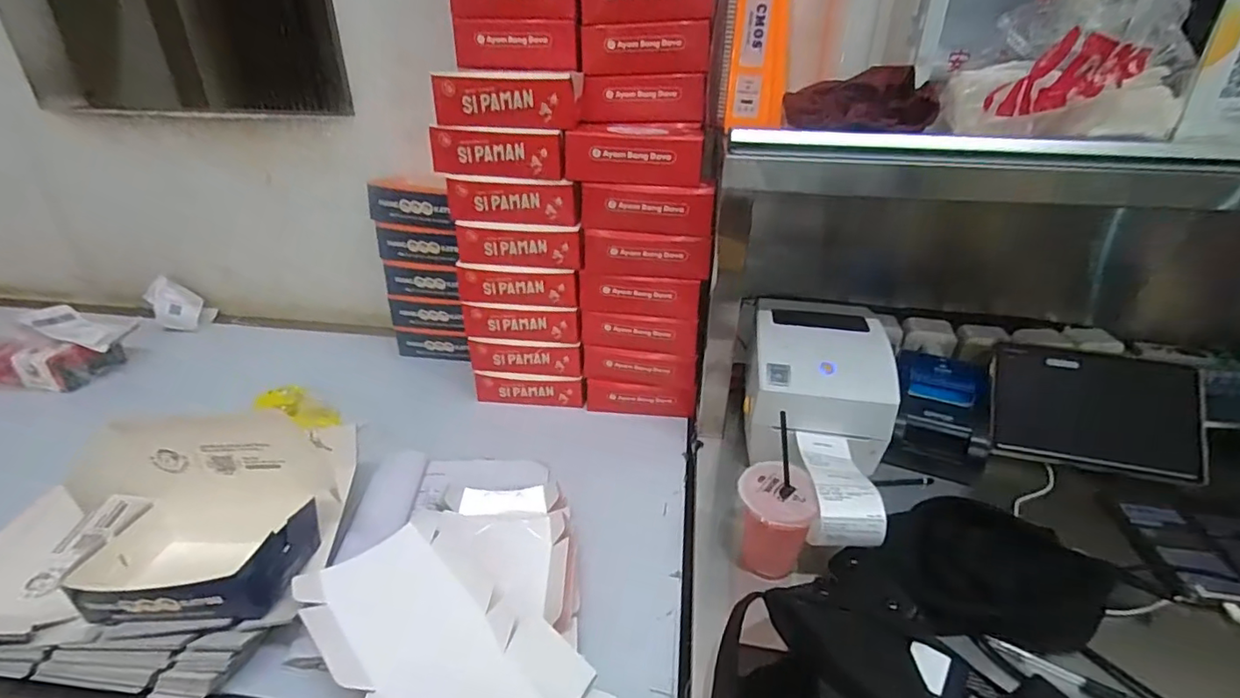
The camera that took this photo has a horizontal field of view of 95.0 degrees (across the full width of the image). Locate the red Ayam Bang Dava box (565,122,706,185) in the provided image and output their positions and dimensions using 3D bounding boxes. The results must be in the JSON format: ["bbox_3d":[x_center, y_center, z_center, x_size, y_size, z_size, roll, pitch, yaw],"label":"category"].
[{"bbox_3d":[0.024,-0.274,0.772,0.174,0.065,0.133,3,30,5],"label":"red Ayam Bang Dava box"}]

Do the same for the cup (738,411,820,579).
[{"bbox_3d":[0.165,0.187,0.618,0.079,0.122,0.080,11,31,17],"label":"cup"}]

